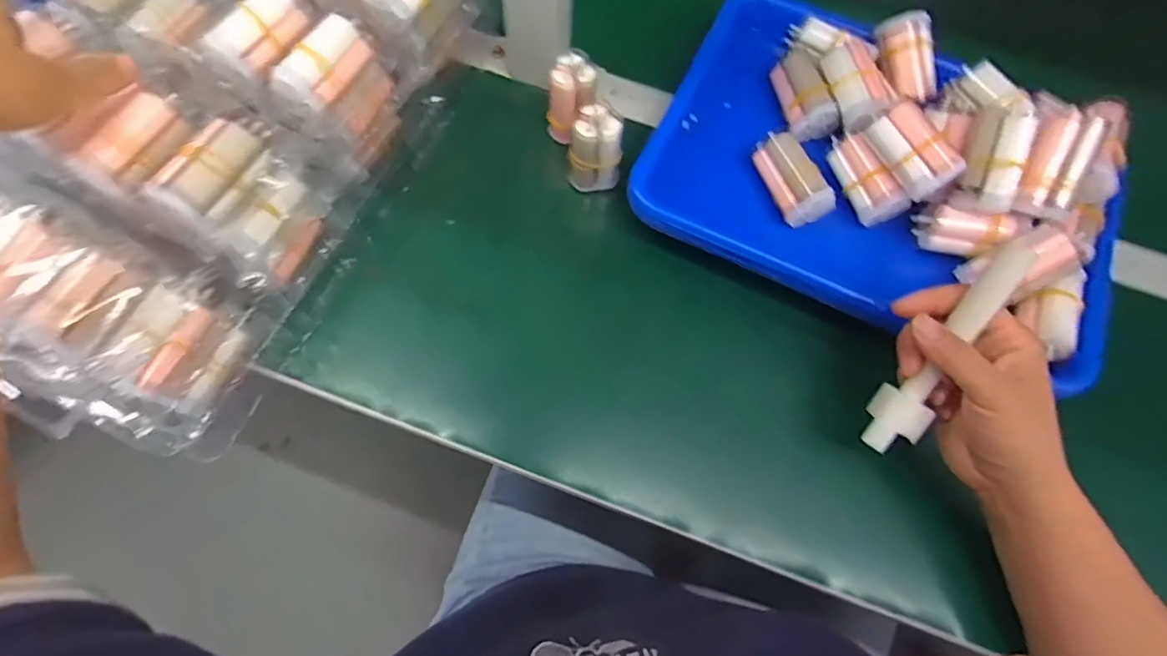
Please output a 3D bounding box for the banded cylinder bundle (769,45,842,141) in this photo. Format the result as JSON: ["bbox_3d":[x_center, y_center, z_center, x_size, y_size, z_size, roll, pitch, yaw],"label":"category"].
[{"bbox_3d":[0.174,-0.190,0.446,0.032,0.026,0.079,-9,69,-7],"label":"banded cylinder bundle"}]

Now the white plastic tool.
[{"bbox_3d":[0.207,0.015,0.321,0.027,0.026,0.133,34,99,10],"label":"white plastic tool"}]

